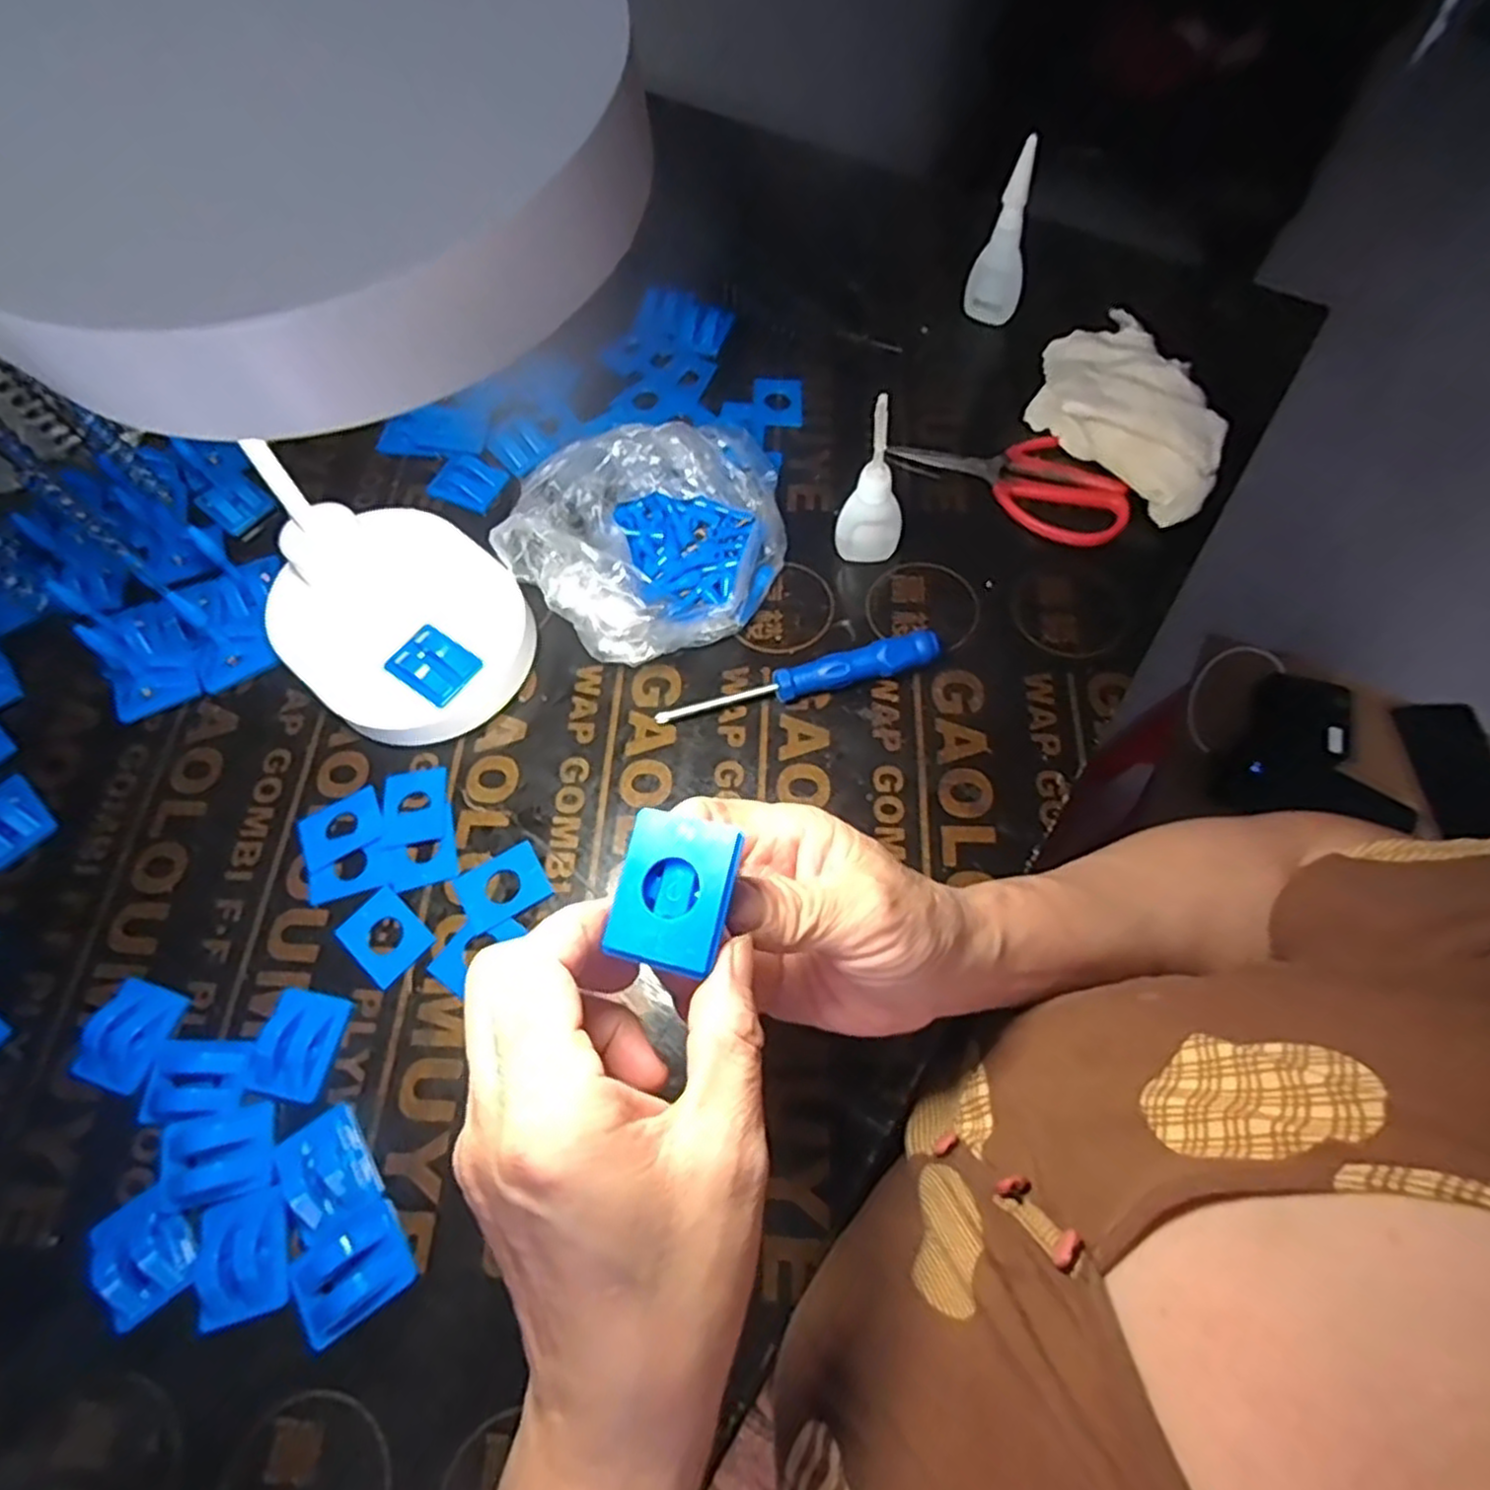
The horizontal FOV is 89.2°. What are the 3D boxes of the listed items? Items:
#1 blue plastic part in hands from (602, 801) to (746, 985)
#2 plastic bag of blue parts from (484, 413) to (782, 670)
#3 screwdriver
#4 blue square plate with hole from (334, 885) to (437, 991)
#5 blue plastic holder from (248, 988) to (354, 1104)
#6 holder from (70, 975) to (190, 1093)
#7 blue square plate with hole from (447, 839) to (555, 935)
[{"bbox_3d":[-0.021,0.043,0.222,0.034,0.010,0.043,13,67,8],"label":"blue plastic part in hands"},{"bbox_3d":[-0.054,-0.117,0.422,0.155,0.060,0.152,-7,65,-1],"label":"plastic bag of blue parts"},{"bbox_3d":[0.029,-0.033,0.402,0.150,0.020,0.016,-14,65,-4],"label":"screwdriver"},{"bbox_3d":[-0.174,0.091,0.363,0.041,0.004,0.032,39,73,18],"label":"blue square plate with hole"},{"bbox_3d":[-0.203,0.135,0.341,0.034,0.013,0.045,7,66,6],"label":"blue plastic holder"},{"bbox_3d":[-0.282,0.131,0.344,0.035,0.010,0.045,18,67,11],"label":"holder"},{"bbox_3d":[-0.121,0.070,0.374,0.043,0.004,0.033,-29,67,-10],"label":"blue square plate with hole"}]

